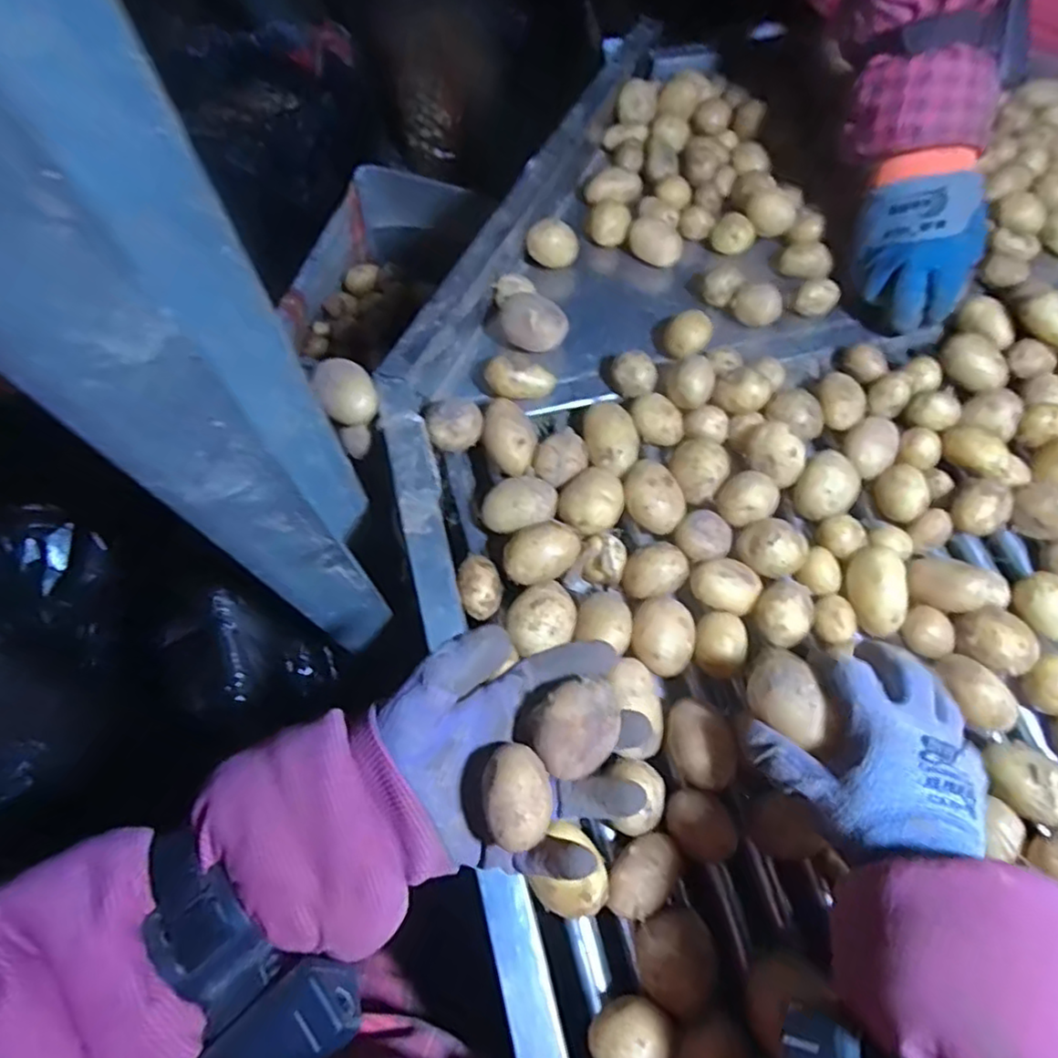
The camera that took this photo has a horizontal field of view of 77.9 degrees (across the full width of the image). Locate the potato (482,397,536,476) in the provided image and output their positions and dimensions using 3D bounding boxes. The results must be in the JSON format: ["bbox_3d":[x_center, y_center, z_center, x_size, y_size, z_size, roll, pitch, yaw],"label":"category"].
[{"bbox_3d":[-0.015,-0.069,0.512,0.038,0.041,0.063,-1,69,-3],"label":"potato"}]

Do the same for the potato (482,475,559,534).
[{"bbox_3d":[-0.007,-0.013,0.490,0.048,0.042,0.048,29,71,9],"label":"potato"}]

